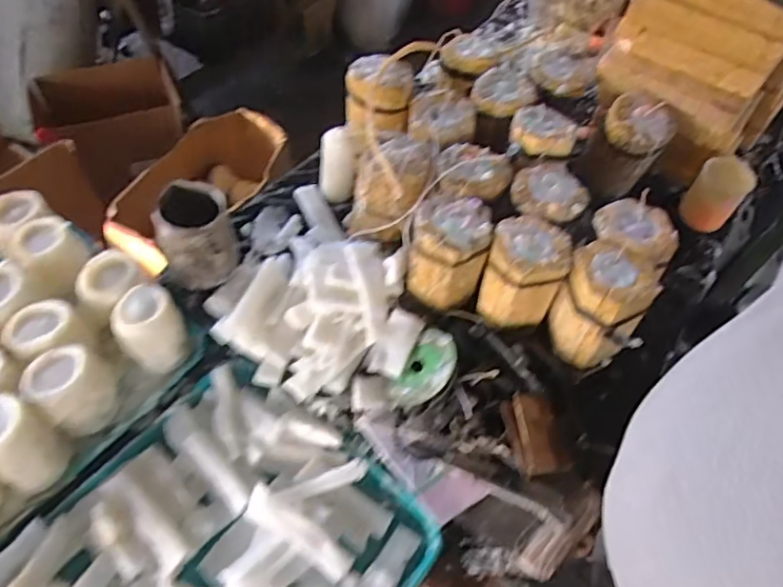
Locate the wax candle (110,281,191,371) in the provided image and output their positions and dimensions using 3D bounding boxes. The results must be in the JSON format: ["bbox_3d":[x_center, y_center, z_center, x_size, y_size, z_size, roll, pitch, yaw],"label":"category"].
[{"bbox_3d":[-0.285,0.041,0.698,0.072,0.079,0.072,3,55,-4],"label":"wax candle"}]

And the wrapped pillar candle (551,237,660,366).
[{"bbox_3d":[0.243,0.015,0.697,0.097,0.118,0.091,3,55,-4],"label":"wrapped pillar candle"}]

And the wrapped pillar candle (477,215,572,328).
[{"bbox_3d":[0.156,-0.024,0.710,0.086,0.104,0.095,16,55,6],"label":"wrapped pillar candle"}]

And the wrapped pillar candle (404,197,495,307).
[{"bbox_3d":[0.068,-0.052,0.720,0.094,0.103,0.100,11,55,2],"label":"wrapped pillar candle"}]

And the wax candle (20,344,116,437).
[{"bbox_3d":[-0.358,0.109,0.659,0.061,0.101,0.084,35,59,18],"label":"wax candle"}]

